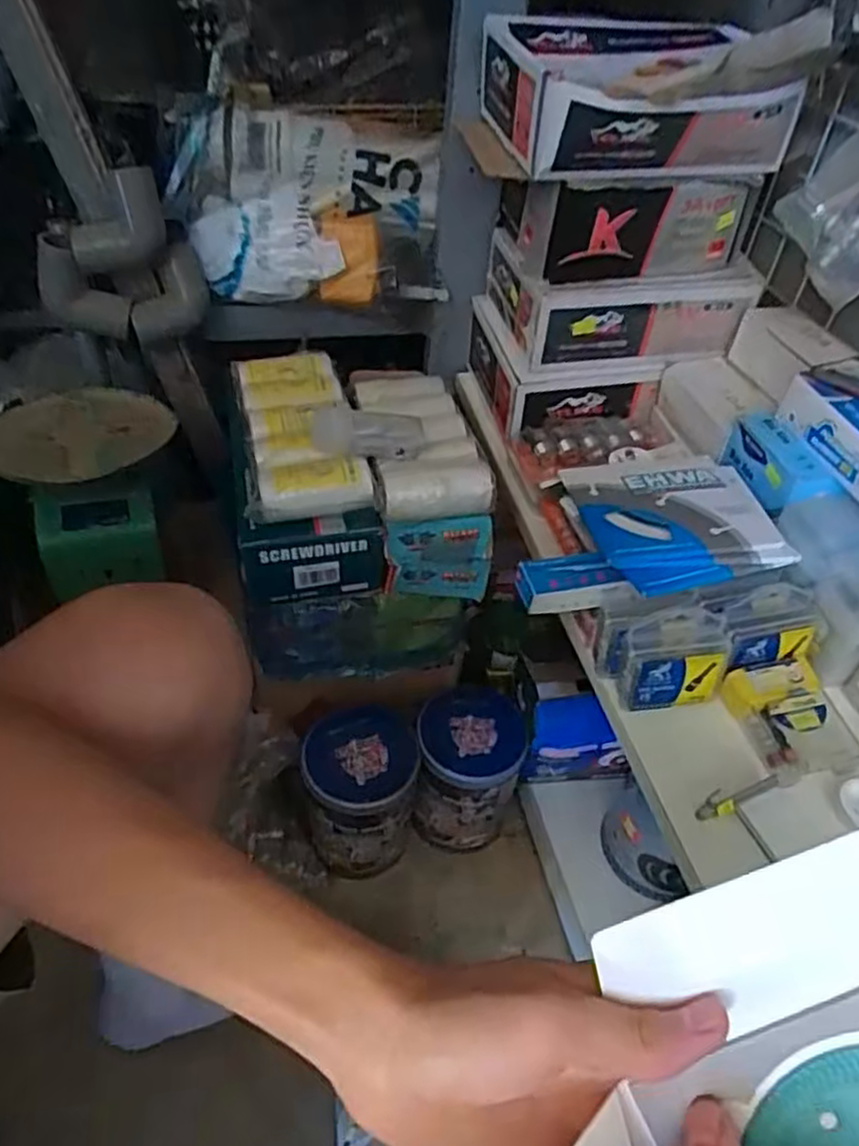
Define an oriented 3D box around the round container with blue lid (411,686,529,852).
[{"bbox_3d":[0.038,0.216,0.804,0.107,0.153,0.110,3,44,-3],"label":"round container with blue lid"}]

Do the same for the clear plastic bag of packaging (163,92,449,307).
[{"bbox_3d":[-0.127,-0.383,0.763,0.264,0.145,0.180,-6,45,-13],"label":"clear plastic bag of packaging"}]

